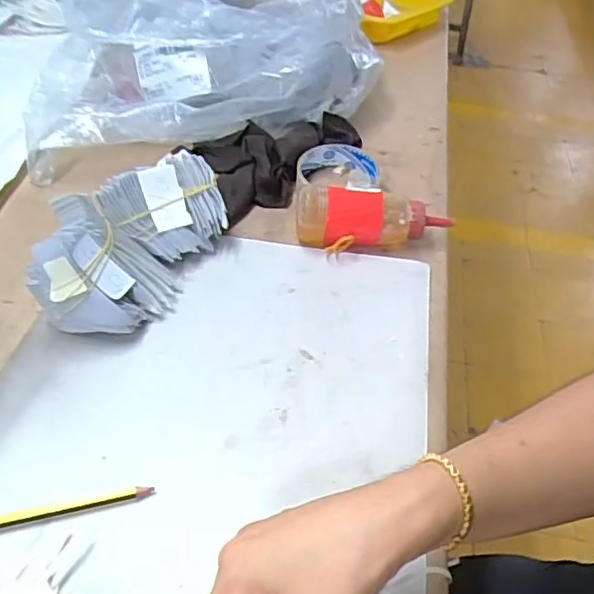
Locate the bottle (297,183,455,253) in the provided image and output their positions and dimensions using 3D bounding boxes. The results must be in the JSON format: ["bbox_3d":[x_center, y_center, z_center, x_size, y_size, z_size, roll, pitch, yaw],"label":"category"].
[{"bbox_3d":[0.071,-0.070,0.556,0.141,0.047,0.049,-1,45,-6],"label":"bottle"}]

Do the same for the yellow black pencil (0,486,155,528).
[{"bbox_3d":[-0.169,0.129,0.354,0.165,0.006,0.010,-9,46,-15],"label":"yellow black pencil"}]

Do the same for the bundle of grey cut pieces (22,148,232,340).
[{"bbox_3d":[-0.130,-0.051,0.501,0.102,0.066,0.196,17,45,12],"label":"bundle of grey cut pieces"}]

